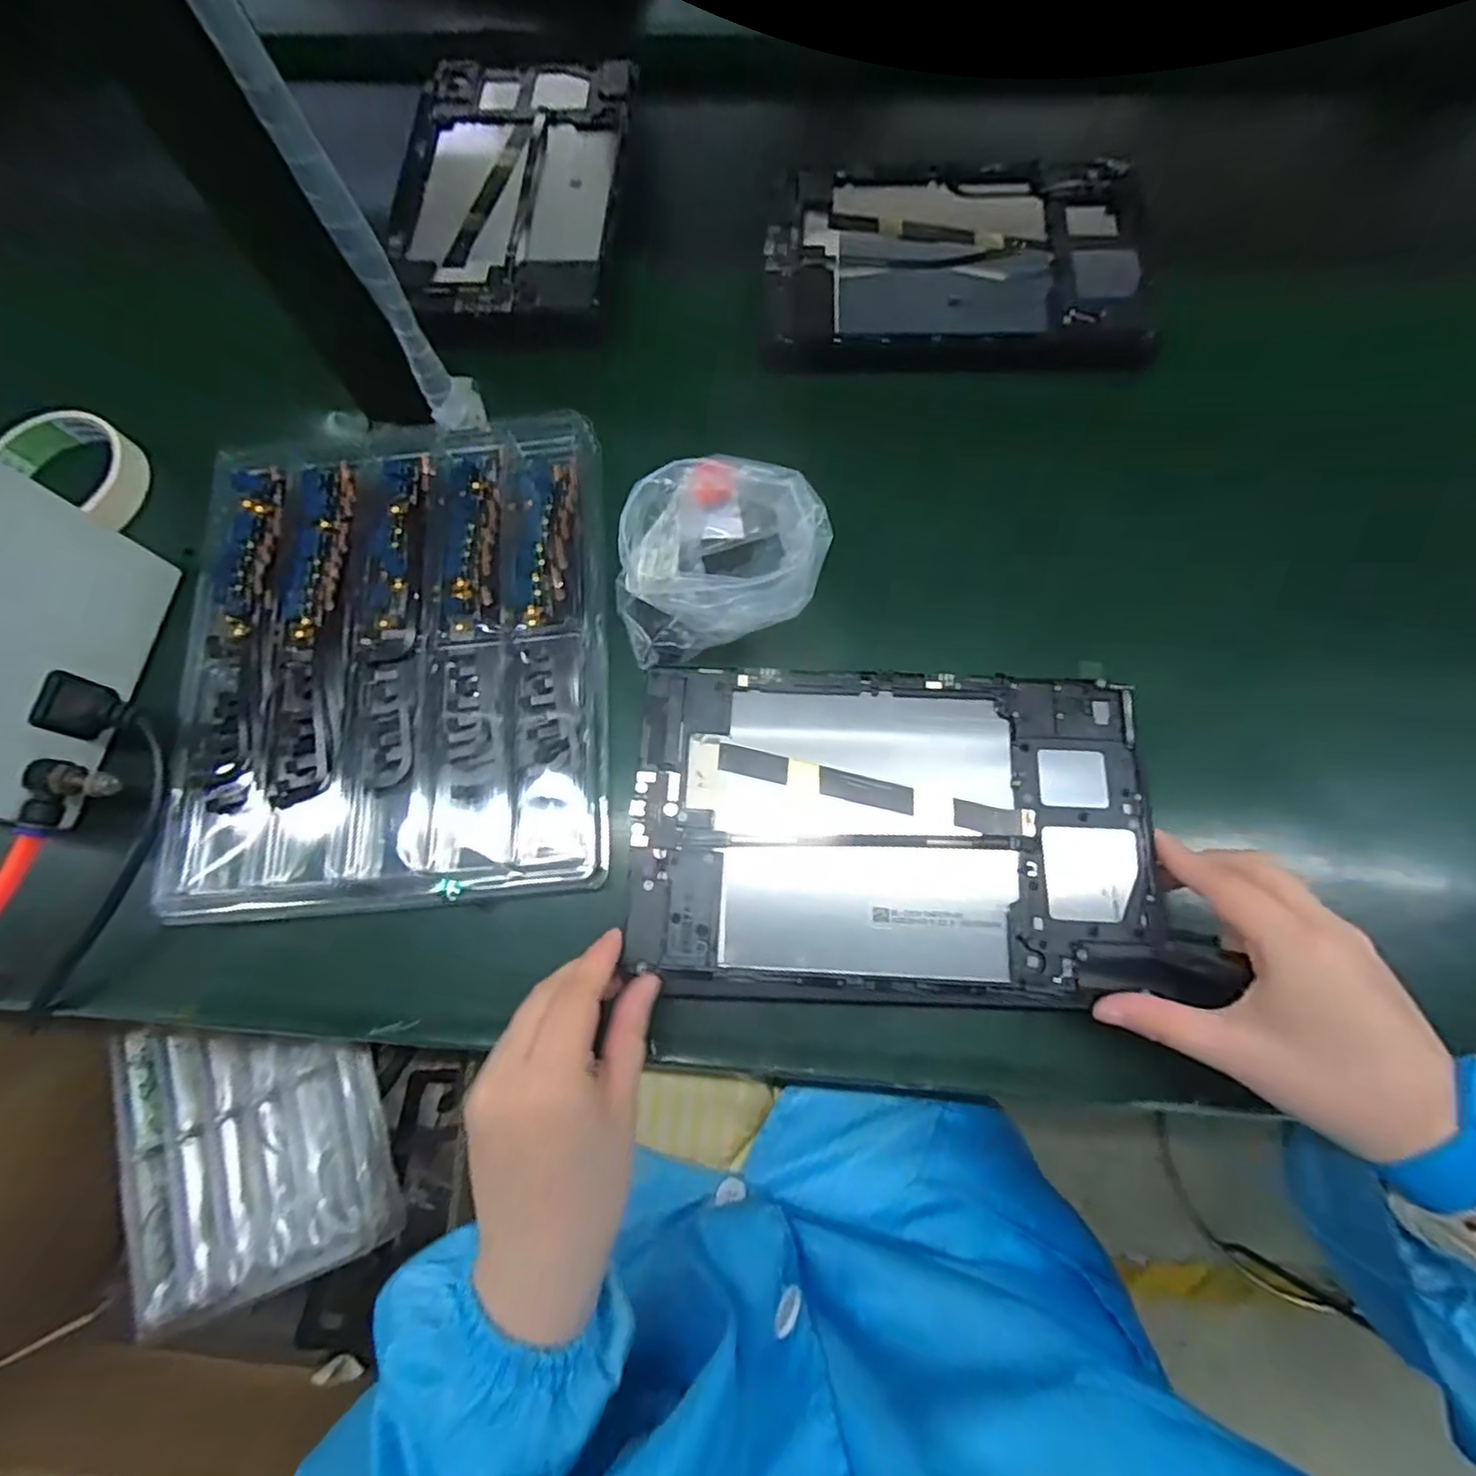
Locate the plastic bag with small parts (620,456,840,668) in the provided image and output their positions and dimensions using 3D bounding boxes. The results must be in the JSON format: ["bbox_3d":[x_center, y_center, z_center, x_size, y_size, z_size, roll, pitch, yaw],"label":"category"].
[{"bbox_3d":[-0.008,-0.099,0.345,0.106,0.060,0.101,-3,72,-1],"label":"plastic bag with small parts"}]

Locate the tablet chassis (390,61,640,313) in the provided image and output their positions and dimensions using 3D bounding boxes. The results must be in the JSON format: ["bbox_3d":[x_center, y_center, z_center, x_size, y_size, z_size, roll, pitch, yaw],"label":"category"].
[{"bbox_3d":[-0.157,-0.384,0.452,0.153,0.010,0.226,4,72,1],"label":"tablet chassis"}]

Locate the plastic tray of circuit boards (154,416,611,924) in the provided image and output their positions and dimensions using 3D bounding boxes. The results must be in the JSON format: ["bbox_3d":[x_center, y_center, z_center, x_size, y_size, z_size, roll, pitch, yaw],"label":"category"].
[{"bbox_3d":[-0.186,-0.050,0.364,0.221,0.020,0.273,-4,72,-2],"label":"plastic tray of circuit boards"}]

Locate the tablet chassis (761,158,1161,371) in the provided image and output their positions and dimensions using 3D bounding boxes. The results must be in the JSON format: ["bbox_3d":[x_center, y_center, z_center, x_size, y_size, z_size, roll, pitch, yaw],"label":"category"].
[{"bbox_3d":[0.137,-0.303,0.417,0.234,0.013,0.170,3,72,0],"label":"tablet chassis"}]

